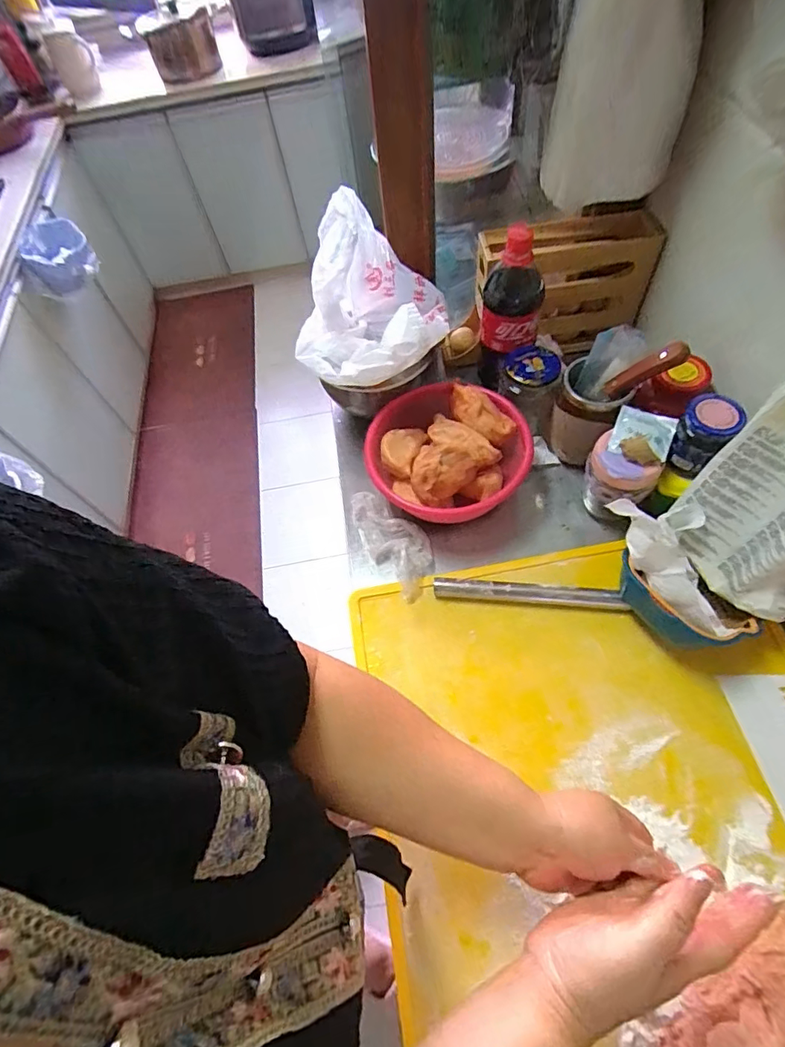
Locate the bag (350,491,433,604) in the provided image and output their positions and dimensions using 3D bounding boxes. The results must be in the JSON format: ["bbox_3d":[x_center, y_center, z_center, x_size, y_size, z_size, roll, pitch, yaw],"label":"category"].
[{"bbox_3d":[0.003,0.024,0.680,0.074,0.035,0.160,-33,63,-14],"label":"bag"}]

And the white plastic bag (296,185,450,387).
[{"bbox_3d":[-0.033,-0.304,0.683,0.204,0.134,0.247,-1,60,4],"label":"white plastic bag"}]

